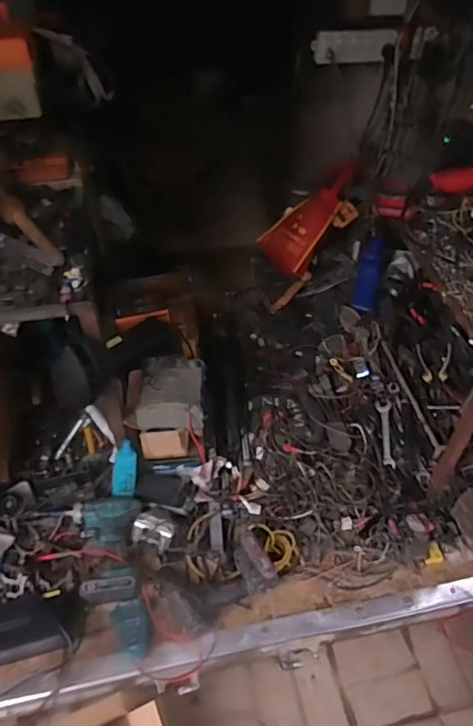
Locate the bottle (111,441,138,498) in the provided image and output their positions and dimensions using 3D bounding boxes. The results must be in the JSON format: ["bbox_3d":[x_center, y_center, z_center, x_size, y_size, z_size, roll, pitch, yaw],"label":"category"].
[{"bbox_3d":[-0.231,0.223,1.096,0.045,0.144,0.028,20,28,17],"label":"bottle"}]

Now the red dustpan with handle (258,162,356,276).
[{"bbox_3d":[0.218,-0.430,1.536,0.347,0.076,0.182,-50,54,14],"label":"red dustpan with handle"}]

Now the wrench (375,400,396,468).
[{"bbox_3d":[0.358,0.168,1.248,0.035,0.005,0.163,-10,61,17],"label":"wrench"}]

